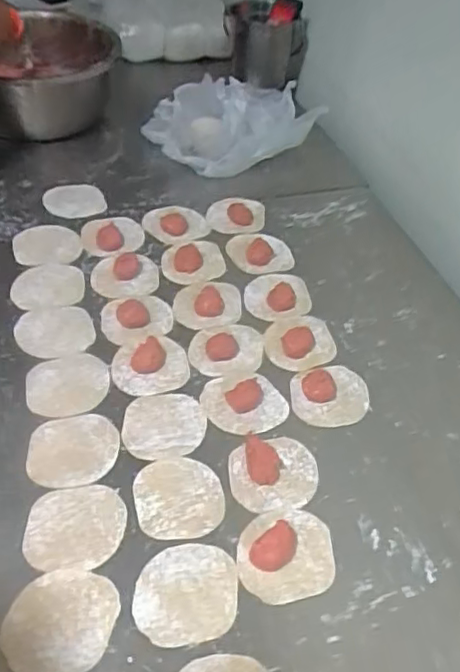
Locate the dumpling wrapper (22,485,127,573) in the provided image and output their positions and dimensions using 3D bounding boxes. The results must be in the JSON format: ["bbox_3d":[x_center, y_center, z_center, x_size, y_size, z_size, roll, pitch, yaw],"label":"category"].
[{"bbox_3d":[-0.137,0.169,0.547,0.084,0.004,0.079,-1,47,-5],"label":"dumpling wrapper"}]

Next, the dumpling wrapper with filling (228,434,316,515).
[{"bbox_3d":[0.042,0.132,0.598,0.083,0.007,0.081,1,47,-3],"label":"dumpling wrapper with filling"}]

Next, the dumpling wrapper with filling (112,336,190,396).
[{"bbox_3d":[-0.088,0.029,0.678,0.082,0.014,0.072,-6,48,-9],"label":"dumpling wrapper with filling"}]

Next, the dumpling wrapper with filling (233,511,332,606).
[{"bbox_3d":[0.049,0.185,0.532,0.083,0.020,0.079,-3,47,-7],"label":"dumpling wrapper with filling"}]

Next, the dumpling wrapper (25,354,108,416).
[{"bbox_3d":[-0.173,0.051,0.656,0.083,0.004,0.083,-5,48,-8],"label":"dumpling wrapper"}]

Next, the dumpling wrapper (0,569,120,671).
[{"bbox_3d":[-0.135,0.226,0.489,0.084,0.004,0.078,2,47,-2],"label":"dumpling wrapper"}]

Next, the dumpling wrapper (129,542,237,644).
[{"bbox_3d":[-0.036,0.213,0.511,0.084,0.004,0.079,2,47,-2],"label":"dumpling wrapper"}]

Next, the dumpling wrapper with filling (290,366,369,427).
[{"bbox_3d":[0.109,0.063,0.668,0.083,0.009,0.075,-8,48,-11],"label":"dumpling wrapper with filling"}]

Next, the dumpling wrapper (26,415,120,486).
[{"bbox_3d":[-0.153,0.112,0.603,0.085,0.005,0.078,2,47,-2],"label":"dumpling wrapper"}]

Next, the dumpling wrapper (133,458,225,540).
[{"bbox_3d":[-0.048,0.150,0.574,0.080,0.004,0.080,2,47,-2],"label":"dumpling wrapper"}]

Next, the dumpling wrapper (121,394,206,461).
[{"bbox_3d":[-0.067,0.091,0.630,0.082,0.004,0.077,-3,47,-7],"label":"dumpling wrapper"}]

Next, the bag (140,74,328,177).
[{"bbox_3d":[0.005,-0.343,0.985,0.243,0.136,0.141,-12,49,-14],"label":"bag"}]

